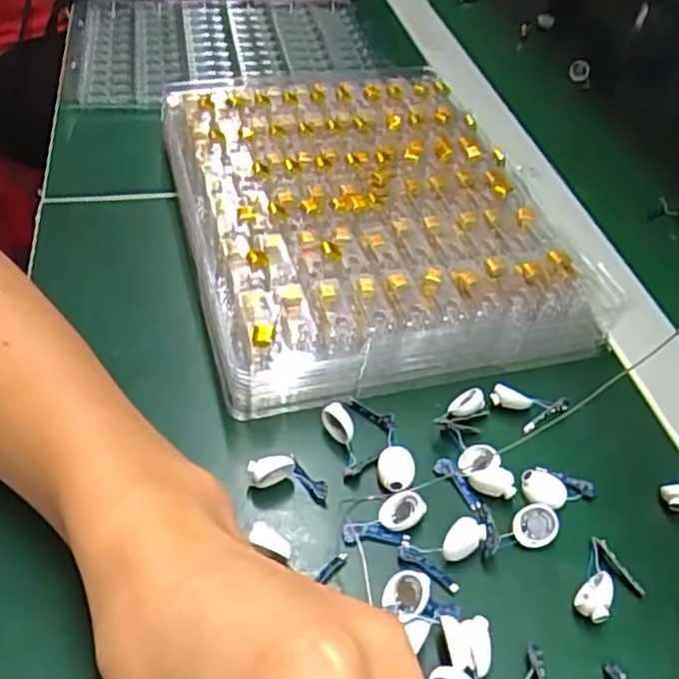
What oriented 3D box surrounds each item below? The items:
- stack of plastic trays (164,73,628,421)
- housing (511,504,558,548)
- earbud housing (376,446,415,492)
[{"bbox_3d":[0.010,-0.077,0.407,0.197,0.037,0.258,-9,47,-14],"label":"stack of plastic trays"},{"bbox_3d":[0.078,0.074,0.282,0.016,0.008,0.017,3,46,-3],"label":"housing"},{"bbox_3d":[0.024,0.055,0.296,0.015,0.009,0.020,-1,46,-6],"label":"earbud housing"}]

